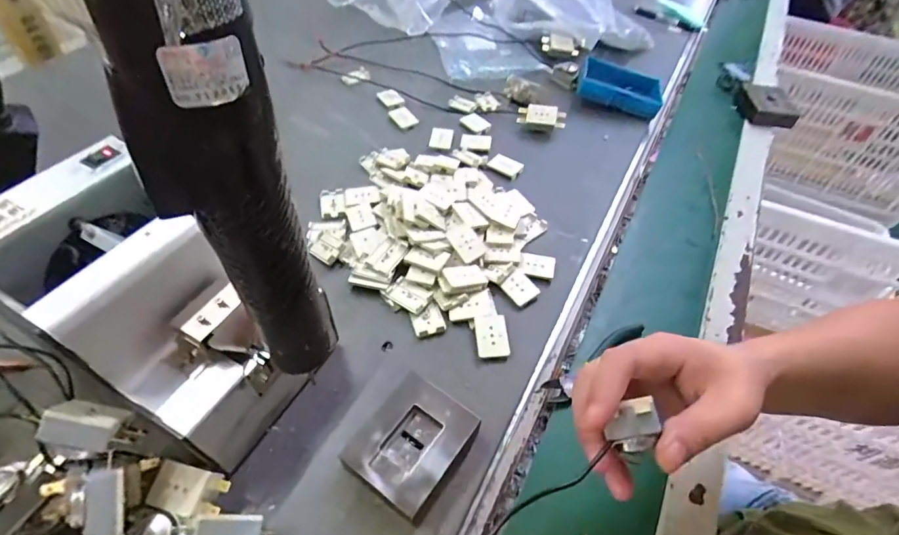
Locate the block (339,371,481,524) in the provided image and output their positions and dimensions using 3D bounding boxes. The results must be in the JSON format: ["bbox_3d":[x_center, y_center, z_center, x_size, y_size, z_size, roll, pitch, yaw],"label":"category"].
[{"bbox_3d":[-0.026,0.127,0.326,0.066,0.028,0.080,31,56,19],"label":"block"}]

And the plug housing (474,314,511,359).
[{"bbox_3d":[0.037,0.059,0.391,0.027,0.006,0.040,-12,61,10],"label":"plug housing"}]

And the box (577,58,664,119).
[{"bbox_3d":[0.239,-0.255,0.642,0.115,0.038,0.063,7,51,-15],"label":"box"}]

